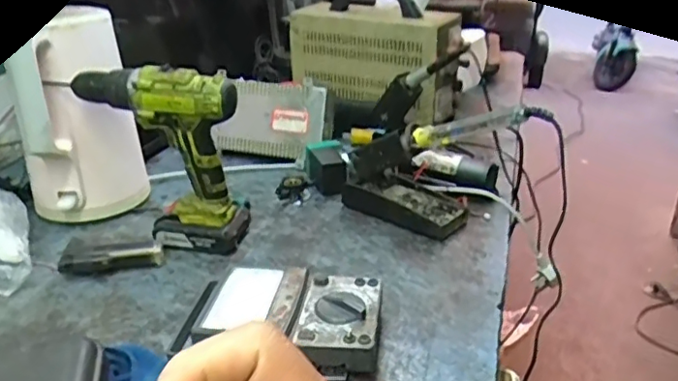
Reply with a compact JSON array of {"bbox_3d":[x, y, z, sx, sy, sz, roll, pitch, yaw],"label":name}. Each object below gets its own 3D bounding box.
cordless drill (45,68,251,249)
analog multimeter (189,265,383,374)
[{"bbox_3d":[-0.212,-0.039,0.718,0.193,0.222,0.067,4,27,8],"label":"cordless drill"},{"bbox_3d":[-0.048,0.125,0.582,0.177,0.048,0.111,4,27,8],"label":"analog multimeter"}]

